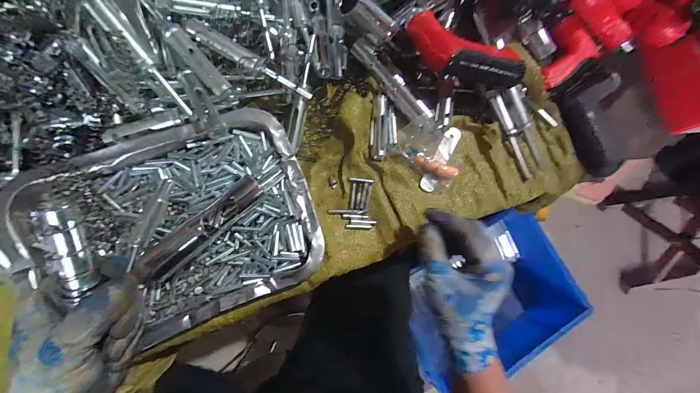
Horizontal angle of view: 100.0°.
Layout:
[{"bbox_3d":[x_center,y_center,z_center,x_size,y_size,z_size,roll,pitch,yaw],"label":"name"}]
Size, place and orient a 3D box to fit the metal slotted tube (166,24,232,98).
[{"bbox_3d":[-0.148,-0.129,0.285,0.023,0.017,0.077,-41,86,-13],"label":"metal slotted tube"}]

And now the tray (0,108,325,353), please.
[{"bbox_3d":[-0.163,0.028,0.276,0.250,0.034,0.180,-22,82,-11],"label":"tray"}]

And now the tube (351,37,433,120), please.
[{"bbox_3d":[0.046,-0.131,0.339,0.019,0.020,0.115,-42,87,-13],"label":"tube"}]

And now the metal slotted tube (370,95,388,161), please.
[{"bbox_3d":[0.035,-0.081,0.337,0.020,0.017,0.079,6,78,-6],"label":"metal slotted tube"}]

